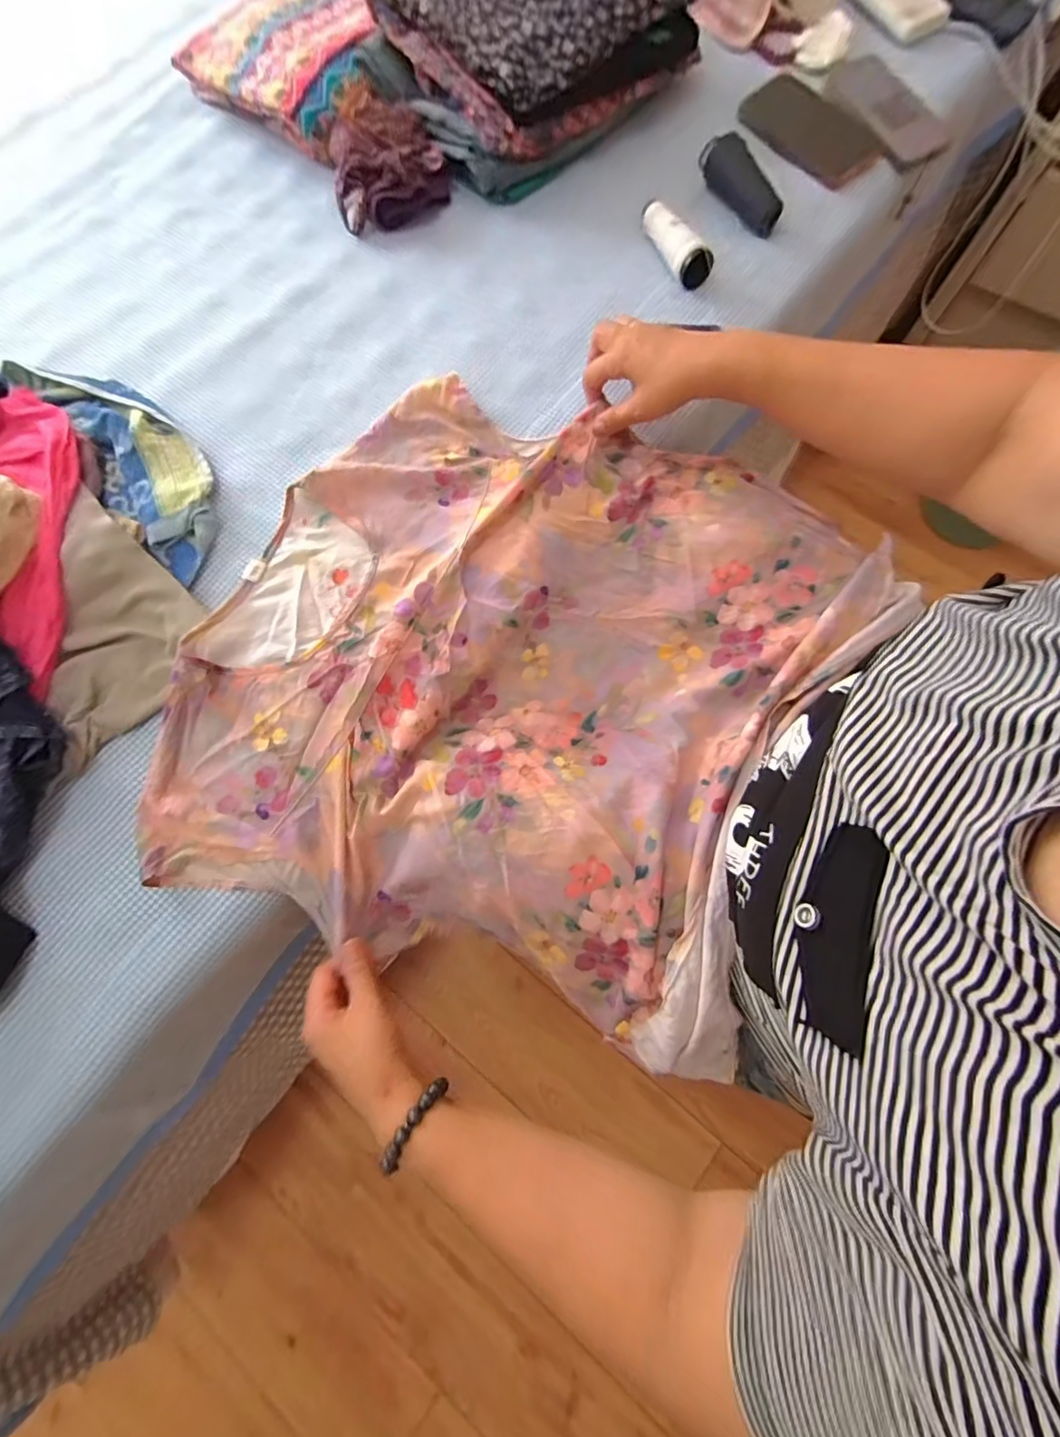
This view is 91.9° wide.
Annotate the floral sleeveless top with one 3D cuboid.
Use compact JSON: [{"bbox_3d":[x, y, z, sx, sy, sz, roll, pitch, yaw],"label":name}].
[{"bbox_3d":[-0.006,-0.038,0.467,0.516,0.076,0.507,22,75,5],"label":"floral sleeveless top"}]

